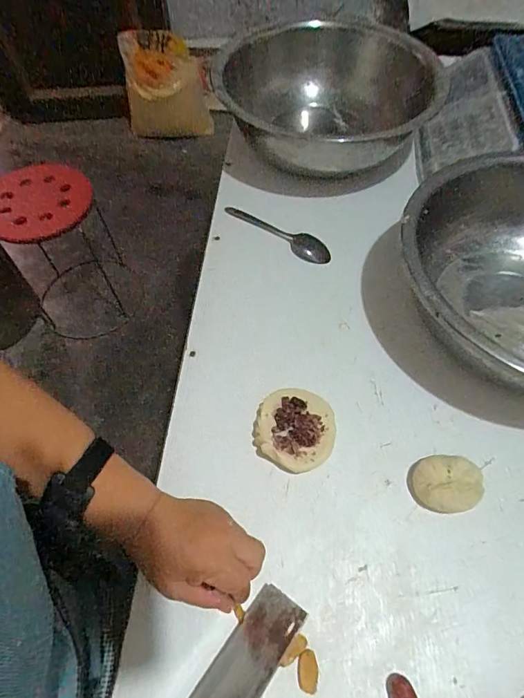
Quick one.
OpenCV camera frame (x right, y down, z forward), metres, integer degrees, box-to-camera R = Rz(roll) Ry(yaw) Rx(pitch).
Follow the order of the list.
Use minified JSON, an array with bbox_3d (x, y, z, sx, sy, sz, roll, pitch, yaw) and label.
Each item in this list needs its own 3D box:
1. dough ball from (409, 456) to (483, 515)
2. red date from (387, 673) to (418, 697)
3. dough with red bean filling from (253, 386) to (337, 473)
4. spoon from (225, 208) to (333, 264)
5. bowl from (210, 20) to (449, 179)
[{"bbox_3d":[0.183,0.135,0.416,0.065,0.038,0.055,-7,59,-4],"label":"dough ball"},{"bbox_3d":[0.115,0.282,0.336,0.020,0.019,0.026,-13,60,-7],"label":"red date"},{"bbox_3d":[0.036,0.086,0.448,0.083,0.024,0.088,0,59,0],"label":"dough with red bean filling"},{"bbox_3d":[0.020,-0.167,0.610,0.173,0.015,0.040,24,62,14],"label":"spoon"},{"bbox_3d":[0.098,-0.389,0.657,0.292,0.126,0.295,0,59,0],"label":"bowl"}]

